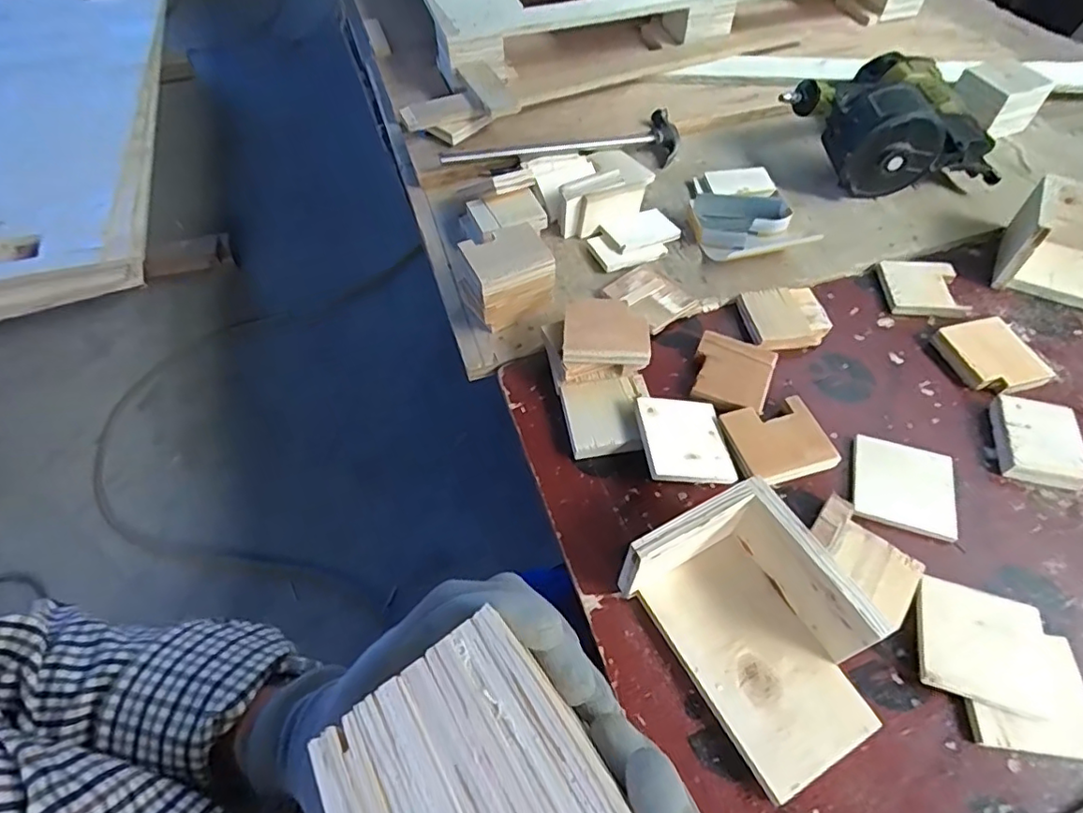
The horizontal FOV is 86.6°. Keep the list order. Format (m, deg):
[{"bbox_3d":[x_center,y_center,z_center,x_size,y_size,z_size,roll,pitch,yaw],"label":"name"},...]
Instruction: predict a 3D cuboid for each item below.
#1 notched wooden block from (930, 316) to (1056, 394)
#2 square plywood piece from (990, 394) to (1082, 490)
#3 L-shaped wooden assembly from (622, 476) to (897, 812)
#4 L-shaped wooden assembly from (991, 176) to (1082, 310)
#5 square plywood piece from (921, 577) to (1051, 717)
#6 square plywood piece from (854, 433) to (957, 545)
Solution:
[{"bbox_3d":[0.508,-0.057,0.650,0.088,0.018,0.096,-12,55,-6],"label":"notched wooden block"},{"bbox_3d":[0.500,0.034,0.577,0.067,0.028,0.088,13,56,12],"label":"square plywood piece"},{"bbox_3d":[0.172,0.174,0.449,0.129,0.092,0.193,-27,59,-15],"label":"L-shaped wooden assembly"},{"bbox_3d":[0.662,-0.193,0.698,0.161,0.084,0.128,25,61,19],"label":"L-shaped wooden assembly"},{"bbox_3d":[0.355,0.192,0.464,0.094,0.007,0.089,16,57,10],"label":"square plywood piece"},{"bbox_3d":[0.347,0.076,0.553,0.086,0.009,0.091,15,56,13],"label":"square plywood piece"}]

